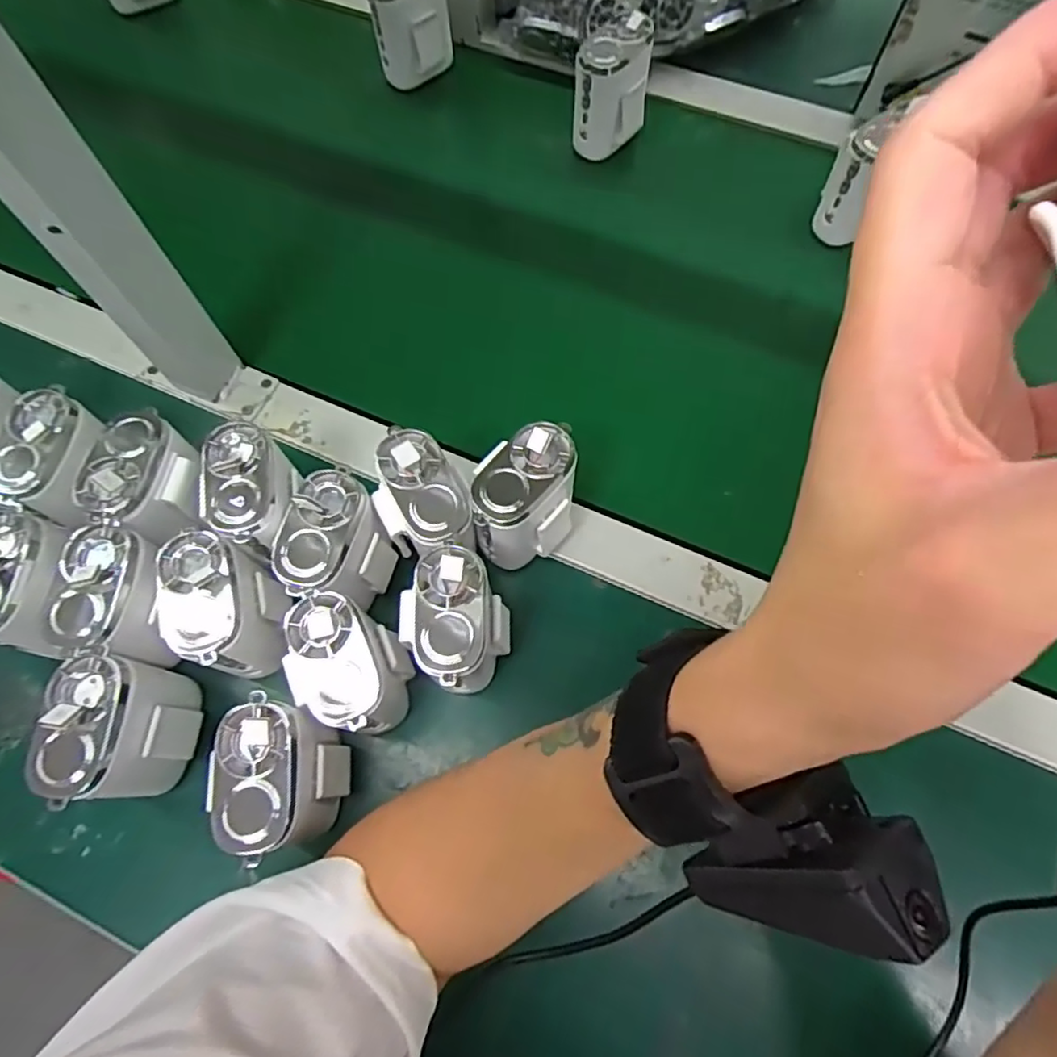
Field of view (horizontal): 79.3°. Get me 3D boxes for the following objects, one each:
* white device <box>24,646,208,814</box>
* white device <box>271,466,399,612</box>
[{"bbox_3d":[-0.211,0.105,0.336,0.041,0.081,0.068,-4,69,0],"label":"white device"},{"bbox_3d":[-0.109,0.015,0.377,0.052,0.089,0.070,9,69,5],"label":"white device"}]

